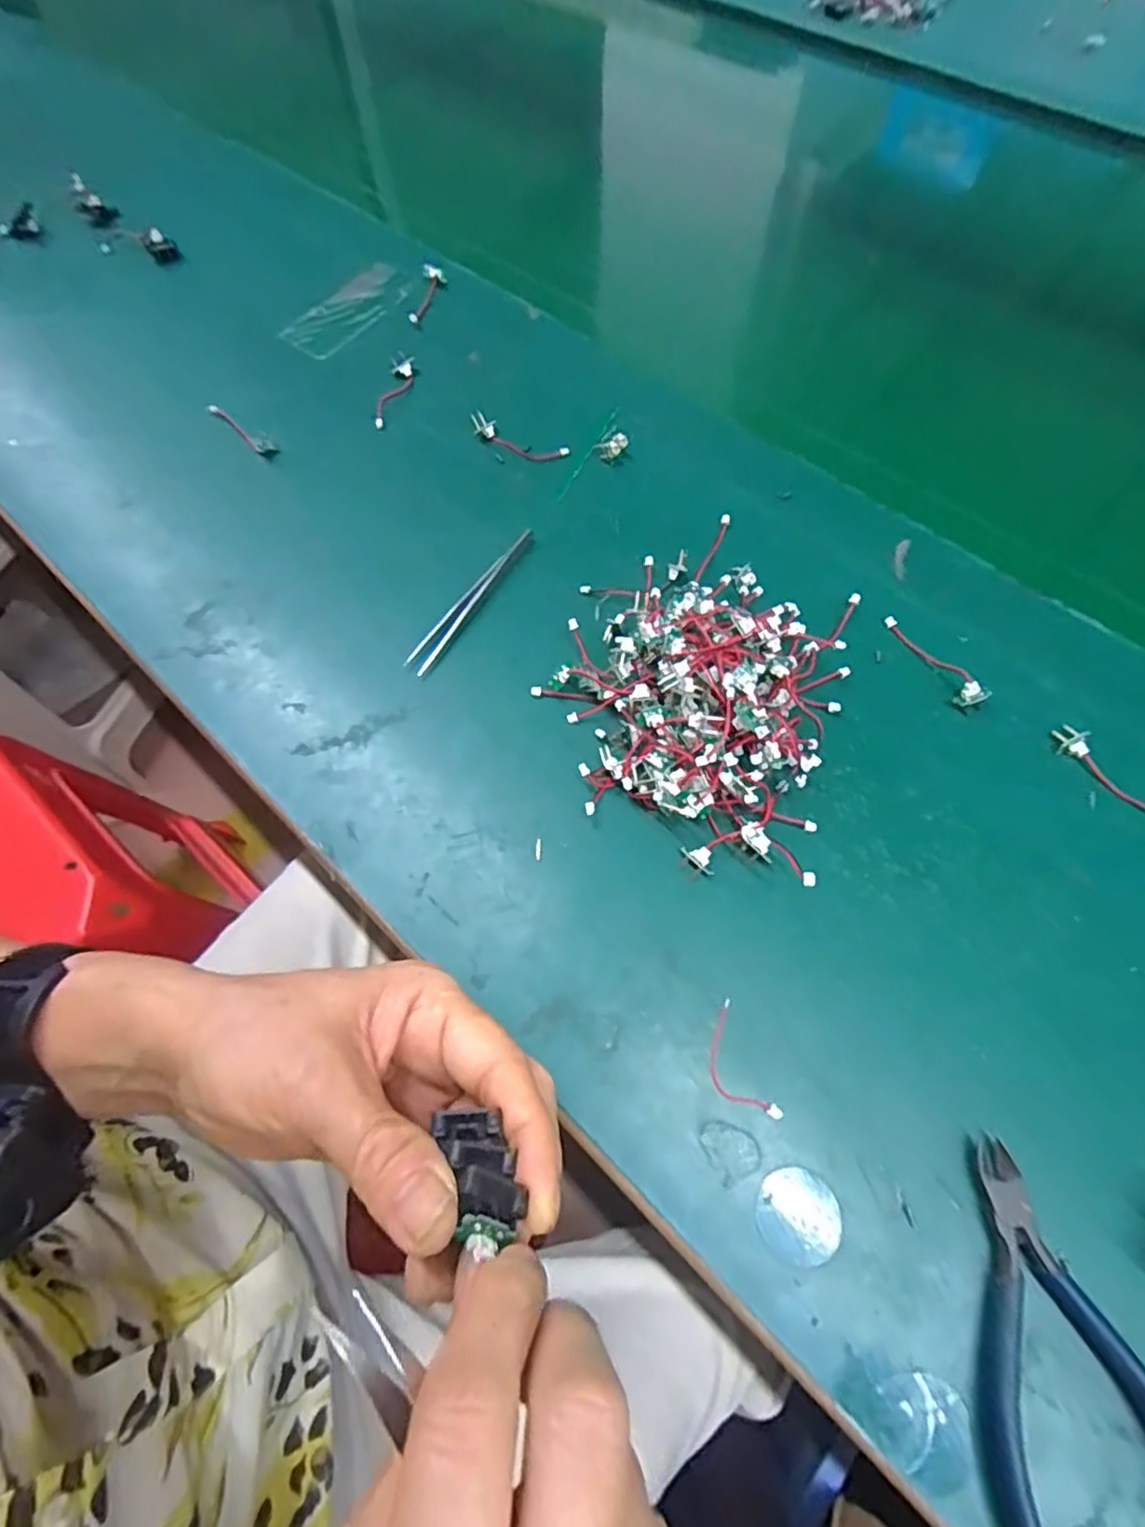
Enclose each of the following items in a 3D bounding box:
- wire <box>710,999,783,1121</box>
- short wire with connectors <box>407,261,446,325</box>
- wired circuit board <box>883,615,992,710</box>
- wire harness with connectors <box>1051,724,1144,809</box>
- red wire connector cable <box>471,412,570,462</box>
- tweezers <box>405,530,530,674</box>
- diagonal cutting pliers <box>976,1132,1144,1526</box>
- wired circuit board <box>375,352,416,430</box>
[{"bbox_3d":[0.061,0.115,0.251,0.019,0.004,0.043,-20,66,-8],"label":"wire"},{"bbox_3d":[-0.102,-0.323,0.454,0.013,0.010,0.062,10,65,6],"label":"short wire with connectors"},{"bbox_3d":[0.181,-0.053,0.329,0.015,0.011,0.062,-22,66,-9],"label":"wired circuit board"},{"bbox_3d":[0.253,0.005,0.302,0.066,0.006,0.017,41,72,18],"label":"wire harness with connectors"},{"bbox_3d":[-0.032,-0.195,0.394,0.060,0.011,0.015,21,67,11],"label":"red wire connector cable"},{"bbox_3d":[-0.053,-0.089,0.353,0.011,0.007,0.106,29,69,14],"label":"tweezers"},{"bbox_3d":[0.156,0.190,0.213,0.060,0.010,0.117,-5,65,-1],"label":"diagonal cutting pliers"},{"bbox_3d":[-0.111,-0.237,0.416,0.015,0.010,0.064,8,65,5],"label":"wired circuit board"}]

